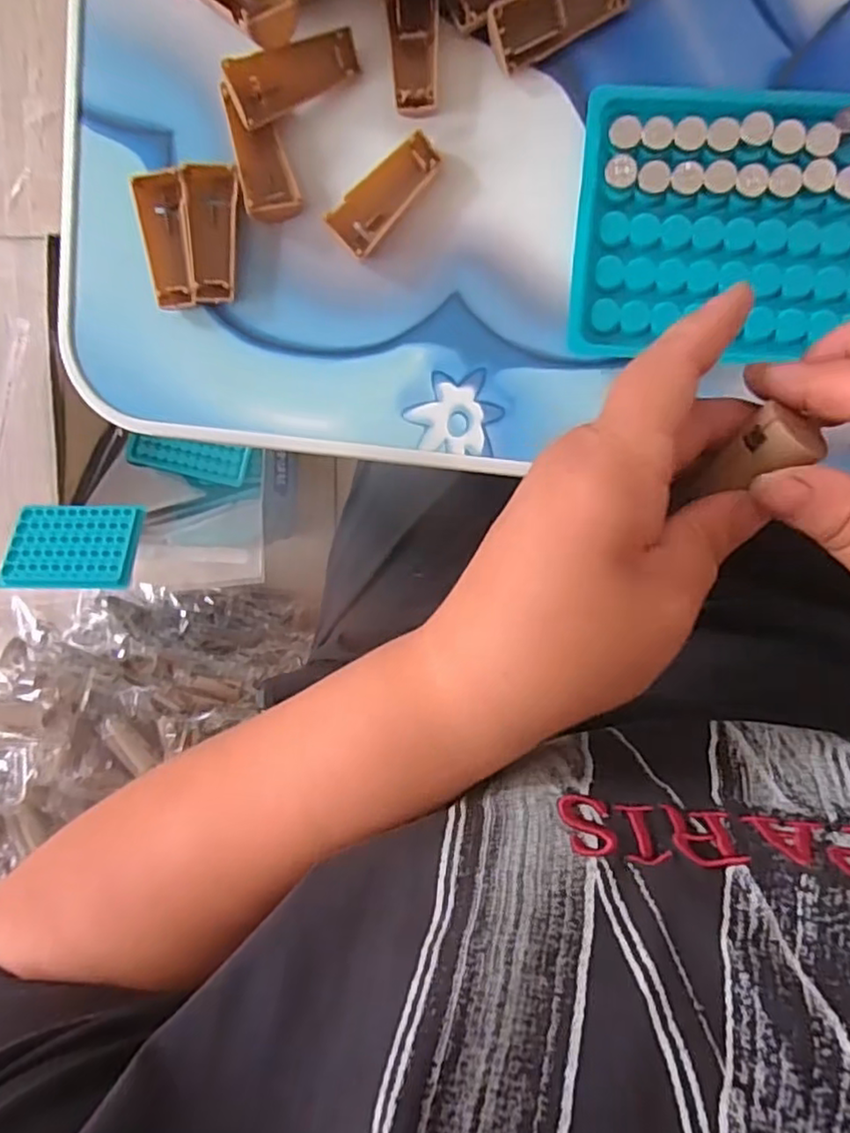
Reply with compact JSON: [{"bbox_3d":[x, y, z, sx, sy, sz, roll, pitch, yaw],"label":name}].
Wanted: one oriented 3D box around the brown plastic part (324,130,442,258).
[{"bbox_3d":[-0.014,-0.143,0.252,0.048,0.009,0.020,-43,91,9],"label":"brown plastic part"}]

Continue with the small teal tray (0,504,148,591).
[{"bbox_3d":[-0.357,-0.021,0.667,0.128,0.020,0.088,2,76,-6],"label":"small teal tray"}]

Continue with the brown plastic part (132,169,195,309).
[{"bbox_3d":[-0.102,-0.130,0.263,0.019,0.009,0.049,-6,97,6],"label":"brown plastic part"}]

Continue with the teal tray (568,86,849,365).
[{"bbox_3d":[0.123,-0.125,0.242,0.131,0.010,0.091,3,97,5],"label":"teal tray"}]

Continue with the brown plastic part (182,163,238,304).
[{"bbox_3d":[-0.084,-0.132,0.260,0.020,0.009,0.050,0,97,5],"label":"brown plastic part"}]

